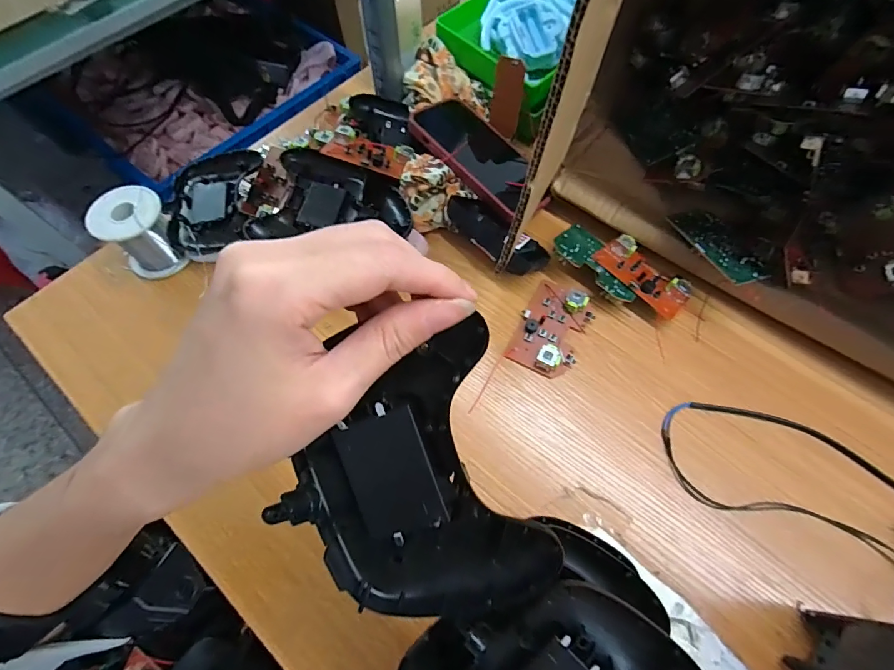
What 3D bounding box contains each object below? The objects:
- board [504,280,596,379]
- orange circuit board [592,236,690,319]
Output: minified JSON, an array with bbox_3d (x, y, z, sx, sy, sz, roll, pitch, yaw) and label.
[{"bbox_3d":[0.097,-0.010,0.398,0.057,0.014,0.092,26,68,14],"label":"board"},{"bbox_3d":[0.186,-0.057,0.411,0.048,0.018,0.089,-41,70,-16],"label":"orange circuit board"}]

